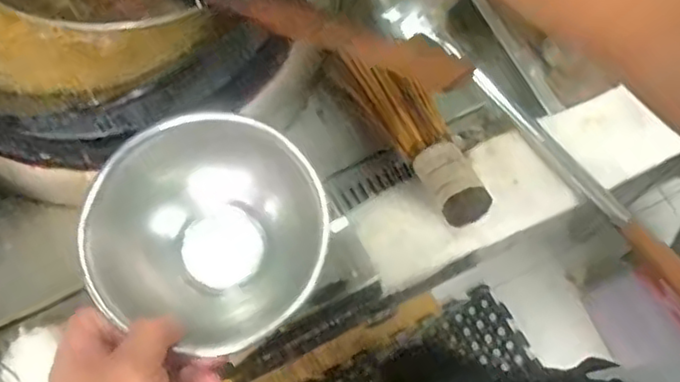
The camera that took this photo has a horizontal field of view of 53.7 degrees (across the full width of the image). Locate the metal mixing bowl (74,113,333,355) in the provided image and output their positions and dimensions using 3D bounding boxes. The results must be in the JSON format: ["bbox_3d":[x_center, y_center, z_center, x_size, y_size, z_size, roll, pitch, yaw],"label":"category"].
[{"bbox_3d":[-0.084,0.030,0.439,0.147,0.066,0.137,0,70,-1],"label":"metal mixing bowl"}]

